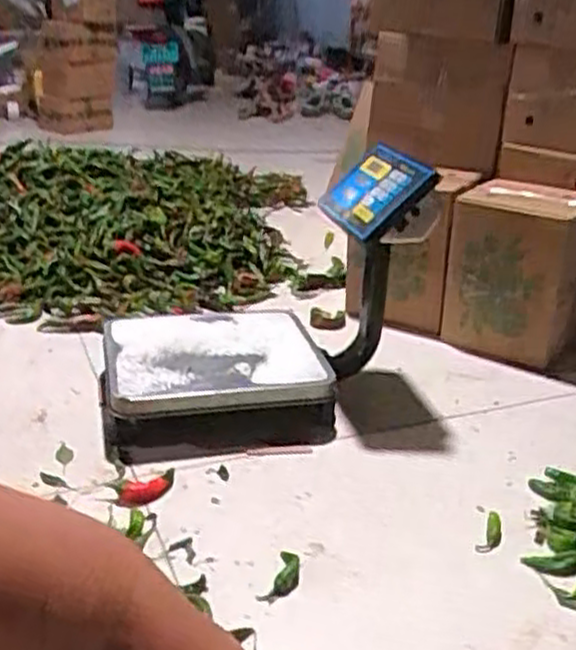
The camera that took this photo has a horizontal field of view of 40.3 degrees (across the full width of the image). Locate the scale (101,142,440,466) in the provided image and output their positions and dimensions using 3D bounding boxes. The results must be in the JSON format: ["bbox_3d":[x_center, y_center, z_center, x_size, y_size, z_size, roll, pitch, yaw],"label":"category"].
[{"bbox_3d":[-0.050,-0.059,1.248,0.502,0.365,0.394,-3,26,-8],"label":"scale"}]

